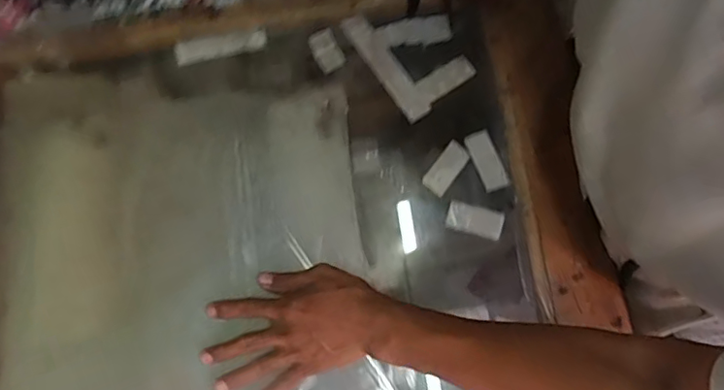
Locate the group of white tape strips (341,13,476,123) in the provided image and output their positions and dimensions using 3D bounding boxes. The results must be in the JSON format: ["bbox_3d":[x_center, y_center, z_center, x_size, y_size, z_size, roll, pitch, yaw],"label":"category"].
[{"bbox_3d":[0.055,-0.165,0.634,0.101,0.011,0.138,-35,79,-5],"label":"group of white tape strips"}]

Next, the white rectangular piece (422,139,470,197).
[{"bbox_3d":[0.090,-0.029,0.600,0.027,0.004,0.058,37,81,9],"label":"white rectangular piece"}]

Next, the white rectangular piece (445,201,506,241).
[{"bbox_3d":[0.118,0.026,0.587,0.056,0.007,0.030,15,79,5],"label":"white rectangular piece"}]

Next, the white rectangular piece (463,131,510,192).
[{"bbox_3d":[0.133,-0.037,0.600,0.027,0.004,0.065,-20,78,-2],"label":"white rectangular piece"}]

